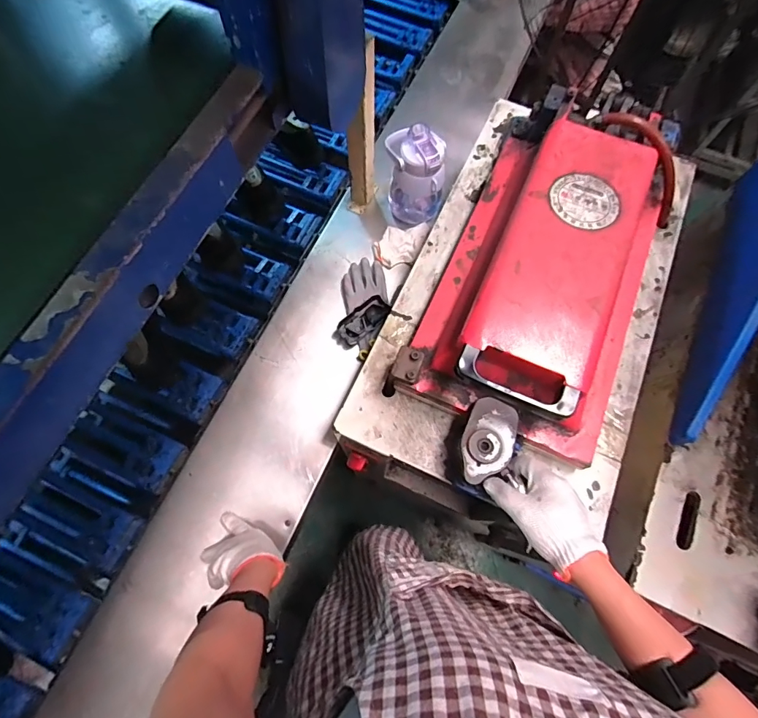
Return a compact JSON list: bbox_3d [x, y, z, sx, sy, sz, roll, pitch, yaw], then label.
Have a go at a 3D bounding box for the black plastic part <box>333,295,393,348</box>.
[{"bbox_3d":[-0.032,-0.073,0.835,0.124,0.025,0.055,-38,76,-13],"label":"black plastic part"}]

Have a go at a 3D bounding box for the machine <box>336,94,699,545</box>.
[{"bbox_3d":[0.255,-0.120,0.639,0.395,0.164,0.669,24,72,7],"label":"machine"}]

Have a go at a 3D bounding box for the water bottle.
[{"bbox_3d":[0.074,-0.369,0.868,0.123,0.189,0.114,8,71,2],"label":"water bottle"}]

